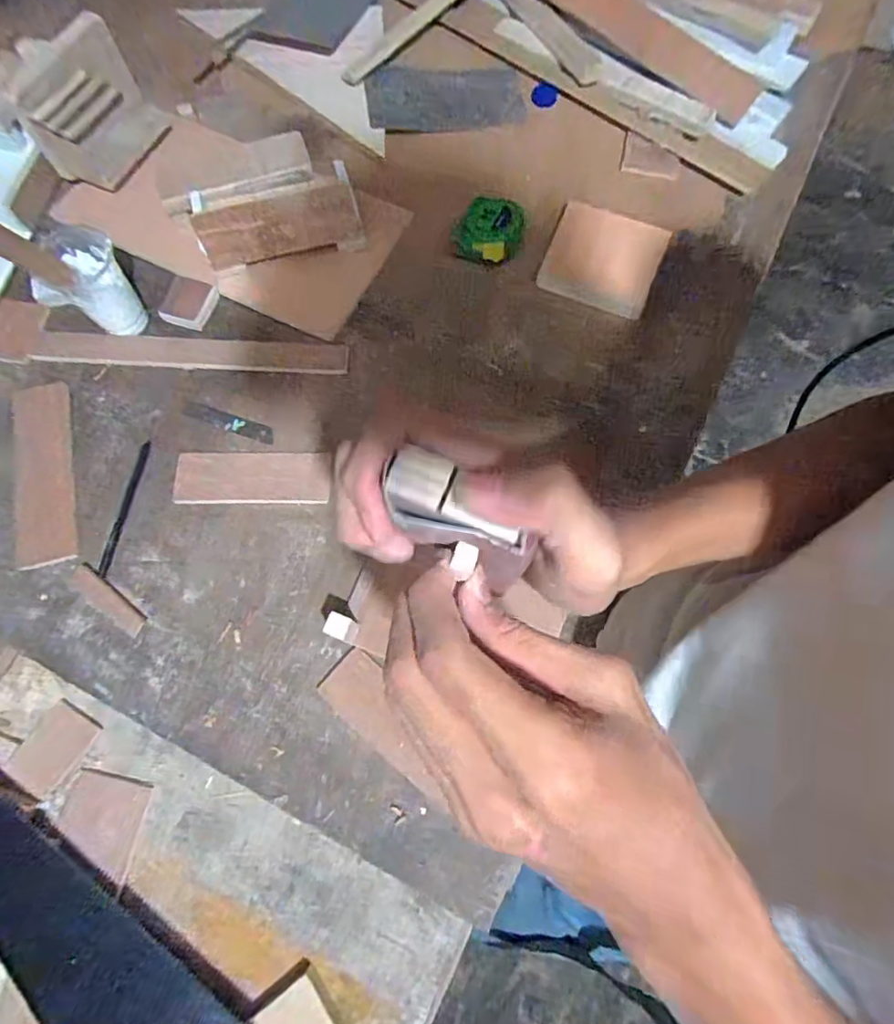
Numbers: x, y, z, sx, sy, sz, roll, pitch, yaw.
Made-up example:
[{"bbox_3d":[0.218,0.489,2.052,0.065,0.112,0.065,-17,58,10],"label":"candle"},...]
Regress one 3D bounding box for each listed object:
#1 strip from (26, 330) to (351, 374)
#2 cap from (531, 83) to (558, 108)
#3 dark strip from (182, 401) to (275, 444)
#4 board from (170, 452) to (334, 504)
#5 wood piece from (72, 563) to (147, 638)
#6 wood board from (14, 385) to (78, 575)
[{"bbox_3d":[-0.266,-0.166,0.577,0.325,0.004,0.034,4,72,1],"label":"strip"},{"bbox_3d":[0.120,-0.512,0.687,0.032,0.010,0.029,7,75,2],"label":"cap"},{"bbox_3d":[-0.220,-0.091,0.558,0.101,0.004,0.018,19,73,6],"label":"dark strip"},{"bbox_3d":[-0.183,-0.035,0.534,0.141,0.012,0.053,-1,70,-2],"label":"board"},{"bbox_3d":[-0.303,0.078,0.498,0.084,0.004,0.022,37,76,11],"label":"wood piece"},{"bbox_3d":[-0.385,-0.038,0.534,0.052,0.010,0.183,-14,73,-4],"label":"wood board"}]

